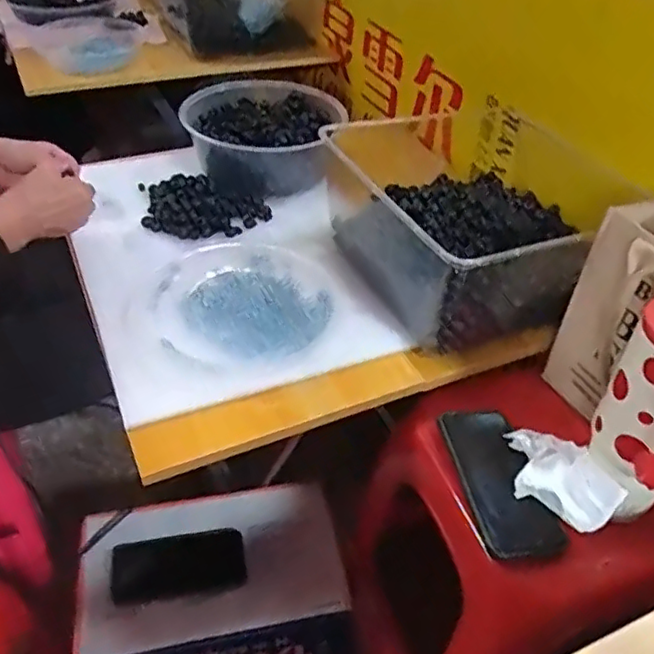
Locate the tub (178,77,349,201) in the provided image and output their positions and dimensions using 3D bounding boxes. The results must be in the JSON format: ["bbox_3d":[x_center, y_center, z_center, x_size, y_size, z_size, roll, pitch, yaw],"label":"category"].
[{"bbox_3d":[-0.091,-0.288,0.957,0.220,0.104,0.240,2,43,-2],"label":"tub"}]

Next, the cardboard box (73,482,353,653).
[{"bbox_3d":[-0.148,0.372,0.875,0.332,0.185,0.227,-3,43,-7],"label":"cardboard box"}]

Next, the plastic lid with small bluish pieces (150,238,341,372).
[{"bbox_3d":[-0.089,-0.031,0.746,0.207,0.023,0.202,3,44,-3],"label":"plastic lid with small bluish pieces"}]

